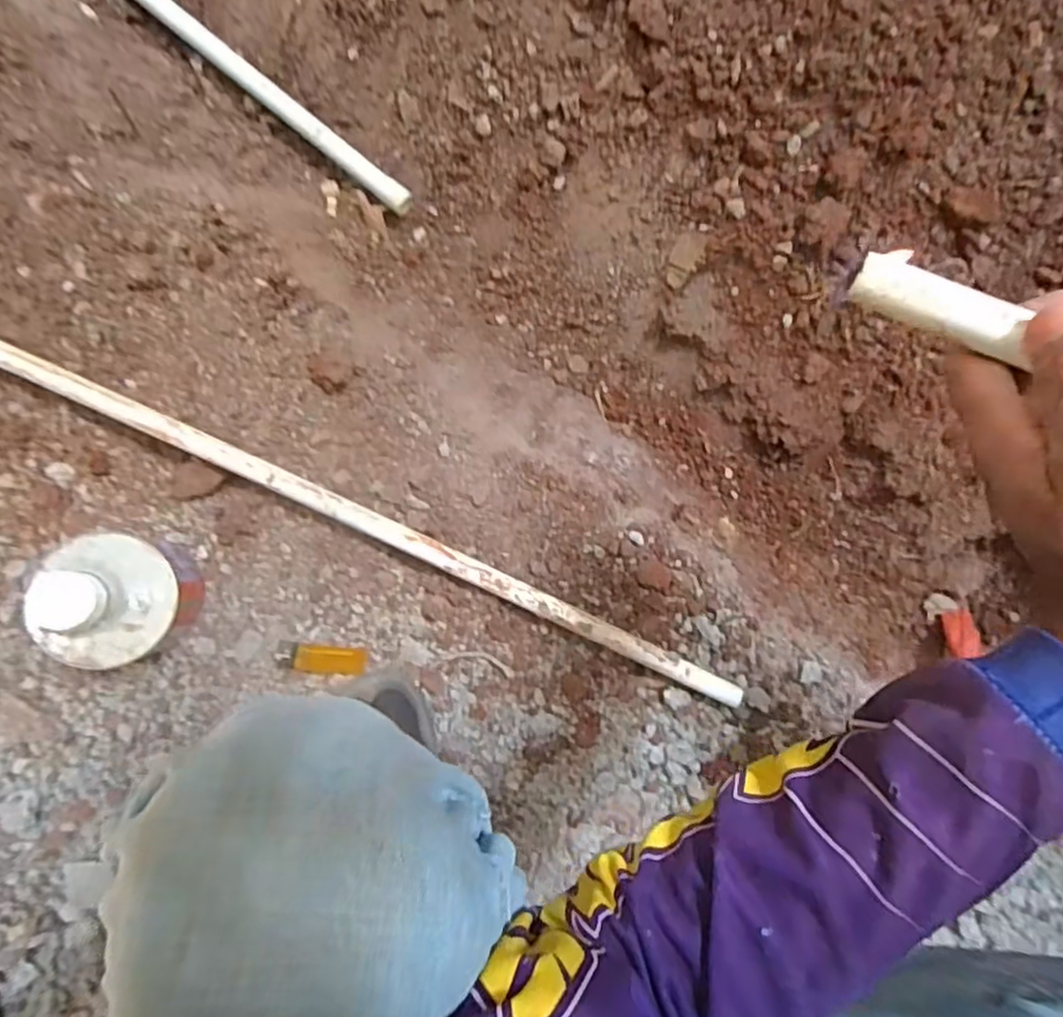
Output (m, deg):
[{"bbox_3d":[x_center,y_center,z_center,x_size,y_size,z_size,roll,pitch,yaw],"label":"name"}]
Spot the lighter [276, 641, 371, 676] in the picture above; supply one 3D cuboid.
[{"bbox_3d":[-0.187,0.135,0.589,0.077,0.017,0.025,9,85,-11],"label":"lighter"}]

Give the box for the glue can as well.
[{"bbox_3d":[-0.320,0.072,0.521,0.087,0.097,0.093,1,86,-11],"label":"glue can"}]

